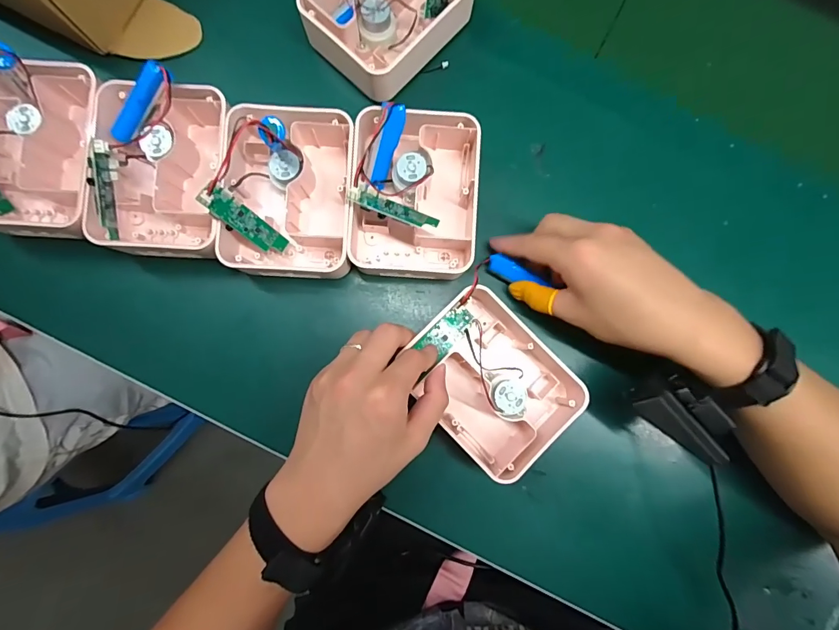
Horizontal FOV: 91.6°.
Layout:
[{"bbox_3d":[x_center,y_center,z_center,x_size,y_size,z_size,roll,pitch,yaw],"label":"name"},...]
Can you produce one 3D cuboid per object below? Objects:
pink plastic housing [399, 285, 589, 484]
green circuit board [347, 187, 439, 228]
[{"bbox_3d":[0.055,0.052,0.326,0.127,0.041,0.100,44,84,3],"label":"pink plastic housing"},{"bbox_3d":[-0.019,-0.080,0.307,0.065,0.010,0.025,23,41,-2],"label":"green circuit board"}]

